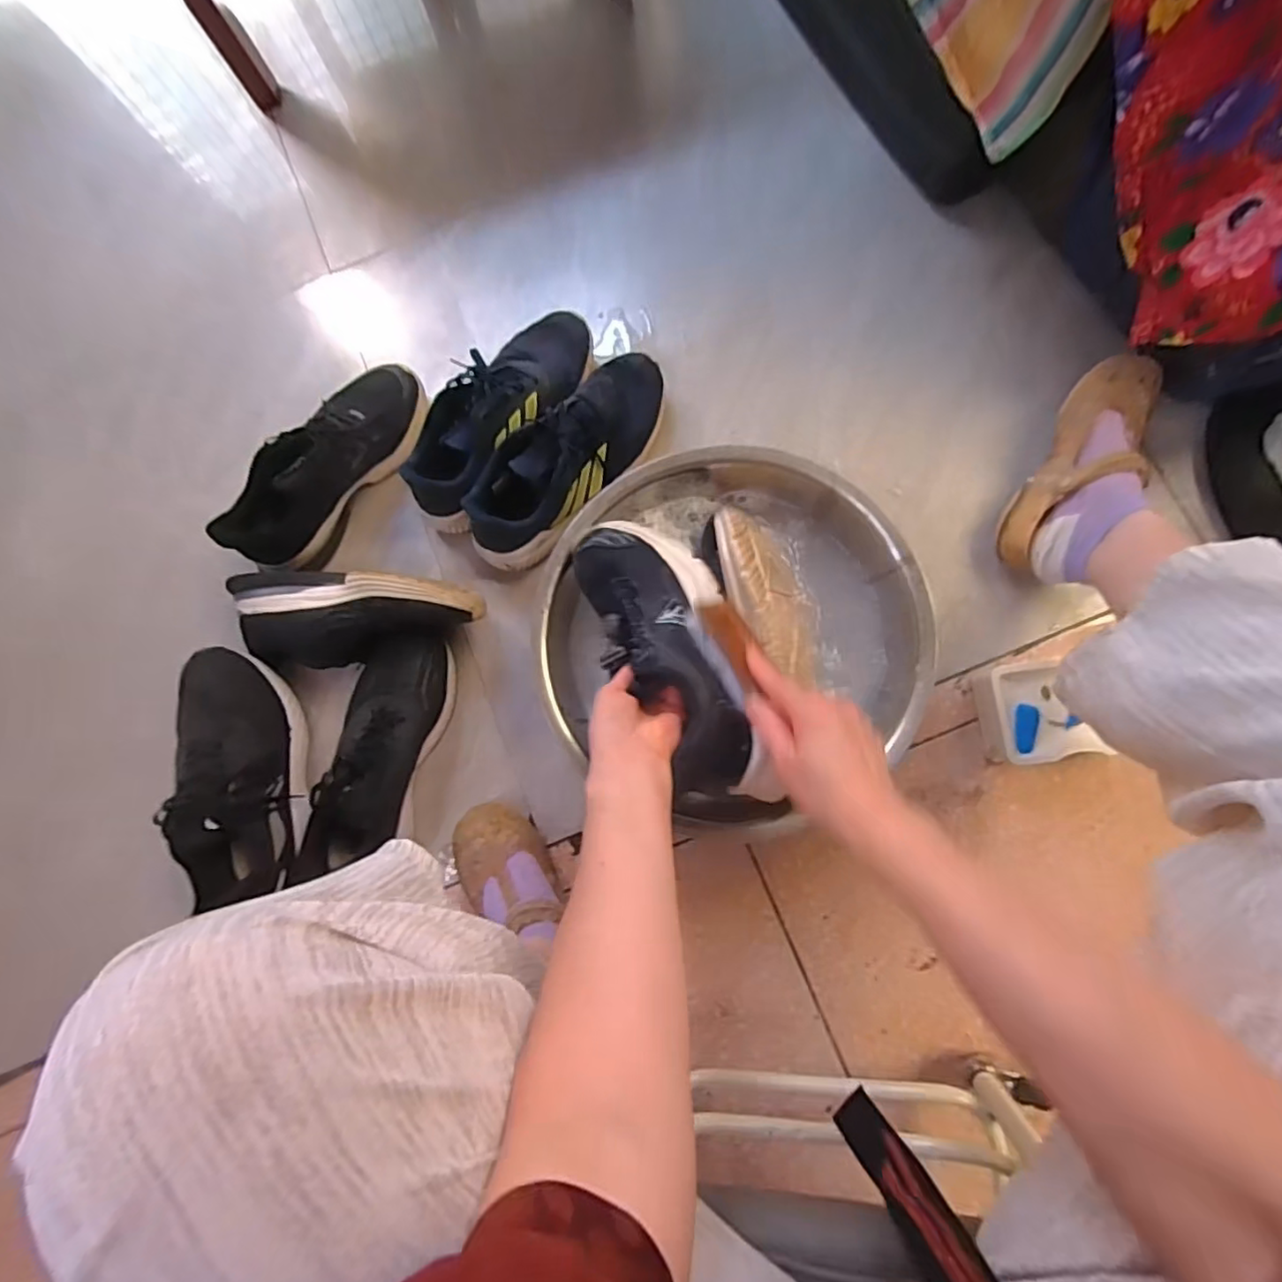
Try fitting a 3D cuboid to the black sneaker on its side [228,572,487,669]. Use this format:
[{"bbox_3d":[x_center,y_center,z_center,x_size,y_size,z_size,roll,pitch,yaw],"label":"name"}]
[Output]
[{"bbox_3d":[-0.322,-0.024,0.705,0.288,0.107,0.109,6,82,6],"label":"black sneaker on its side"}]

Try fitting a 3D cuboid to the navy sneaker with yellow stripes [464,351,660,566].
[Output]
[{"bbox_3d":[-0.078,-0.205,0.710,0.293,0.111,0.093,-44,81,-2],"label":"navy sneaker with yellow stripes"}]

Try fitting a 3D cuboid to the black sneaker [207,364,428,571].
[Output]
[{"bbox_3d":[-0.369,-0.211,0.741,0.097,0.104,0.283,32,86,9],"label":"black sneaker"}]

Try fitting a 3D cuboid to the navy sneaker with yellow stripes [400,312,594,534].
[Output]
[{"bbox_3d":[-0.159,-0.262,0.723,0.106,0.110,0.292,32,86,9],"label":"navy sneaker with yellow stripes"}]

